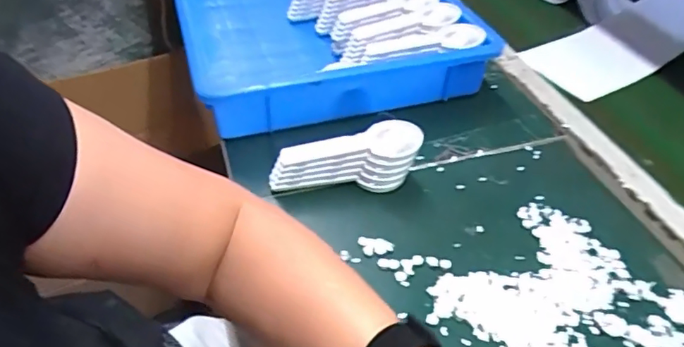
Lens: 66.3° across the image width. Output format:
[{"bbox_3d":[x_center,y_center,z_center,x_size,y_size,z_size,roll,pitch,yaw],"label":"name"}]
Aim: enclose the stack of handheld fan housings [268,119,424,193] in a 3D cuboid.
[{"bbox_3d":[0.003,-0.018,0.550,0.151,0.053,0.058,-1,42,-5],"label":"stack of handheld fan housings"}]

